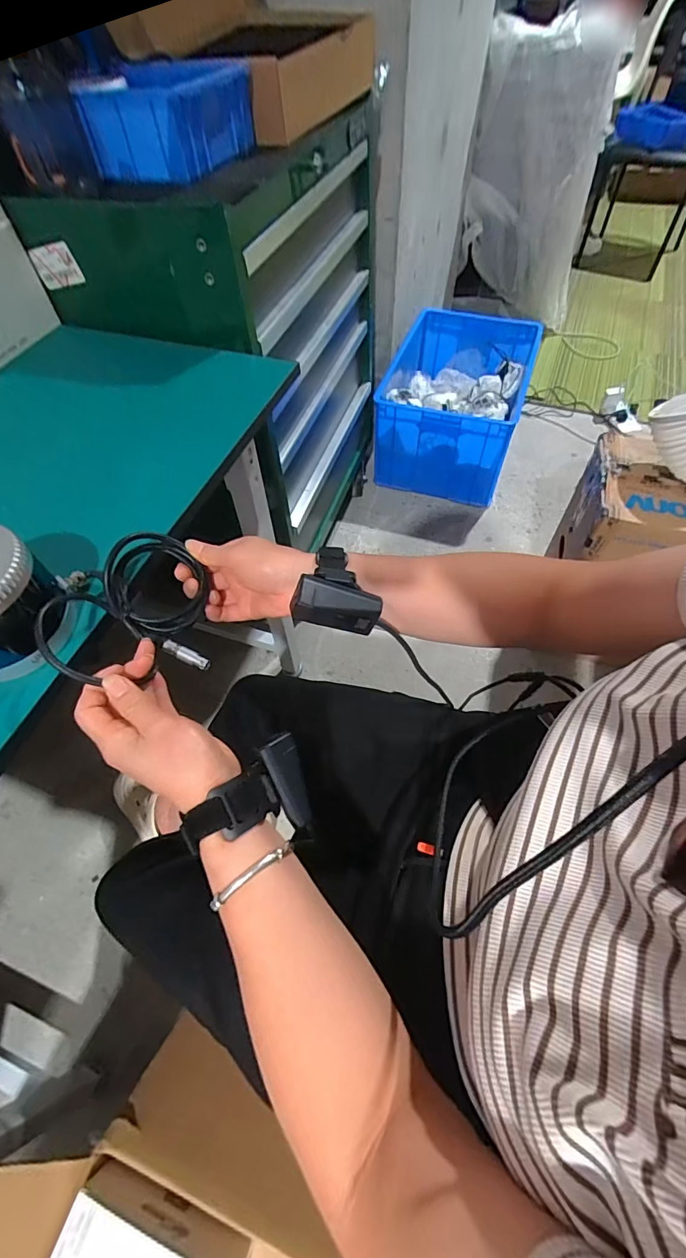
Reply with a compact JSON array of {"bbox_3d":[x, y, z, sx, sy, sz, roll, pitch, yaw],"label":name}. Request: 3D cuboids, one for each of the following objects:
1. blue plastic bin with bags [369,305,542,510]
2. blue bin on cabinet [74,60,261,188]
[{"bbox_3d":[0.371,-0.772,1.598,0.453,0.314,0.626,16,59,12],"label":"blue plastic bin with bags"},{"bbox_3d":[-0.233,-0.703,0.636,0.145,0.087,0.191,22,61,15],"label":"blue bin on cabinet"}]

